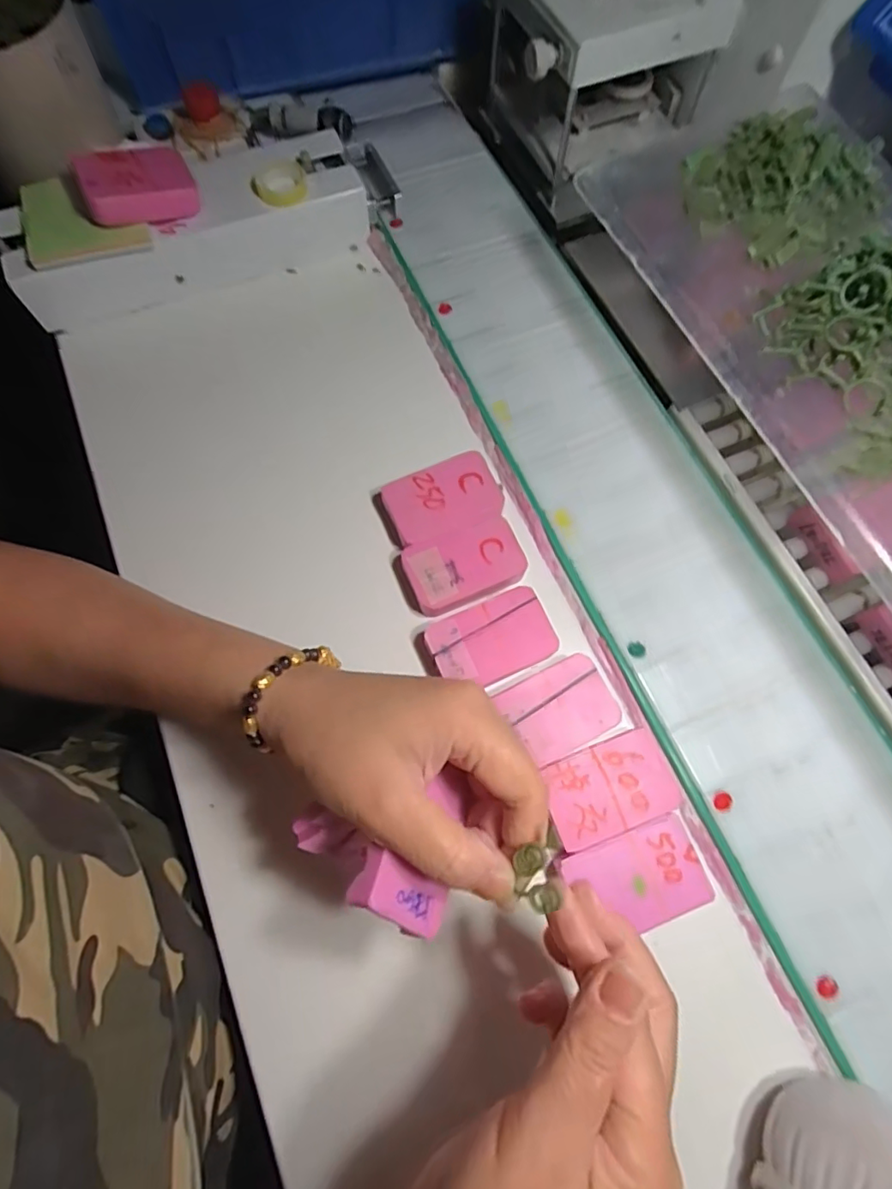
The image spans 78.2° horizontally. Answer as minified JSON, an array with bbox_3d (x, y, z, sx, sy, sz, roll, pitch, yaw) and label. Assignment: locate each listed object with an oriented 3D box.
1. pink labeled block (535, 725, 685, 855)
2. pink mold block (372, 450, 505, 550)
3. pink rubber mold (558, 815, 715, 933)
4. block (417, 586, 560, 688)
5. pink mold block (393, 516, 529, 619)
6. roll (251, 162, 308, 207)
[{"bbox_3d":[0.088,0.106,0.300,0.068,0.012,0.044,-19,72,-8],"label":"pink labeled block"},{"bbox_3d":[-0.002,-0.060,0.355,0.078,0.019,0.048,-19,72,-8],"label":"pink mold block"},{"bbox_3d":[0.098,0.148,0.286,0.066,0.014,0.045,-20,73,-7],"label":"pink rubber mold"},{"bbox_3d":[0.025,0.029,0.326,0.078,0.014,0.046,-22,73,-9],"label":"block"},{"bbox_3d":[0.010,-0.017,0.343,0.078,0.015,0.046,-18,72,-8],"label":"pink mold block"},{"bbox_3d":[-0.124,-0.304,0.407,0.039,0.011,0.039,1,71,-1],"label":"roll"}]

